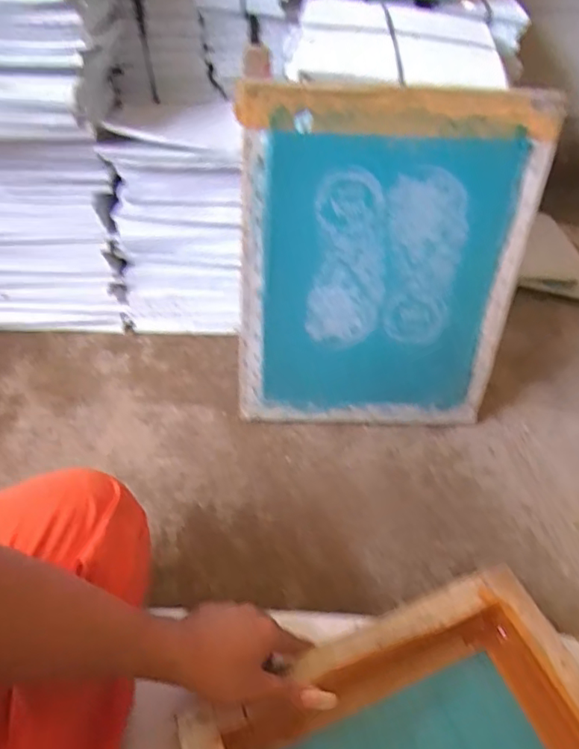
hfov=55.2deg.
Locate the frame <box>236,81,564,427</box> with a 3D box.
[{"bbox_3d":[0.124,-0.127,0.759,0.370,0.473,0.024,1,33,-3],"label":"frame"}]

